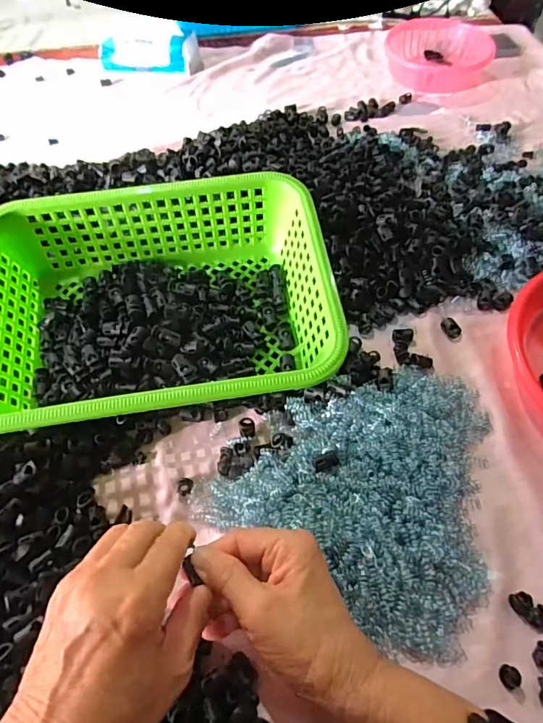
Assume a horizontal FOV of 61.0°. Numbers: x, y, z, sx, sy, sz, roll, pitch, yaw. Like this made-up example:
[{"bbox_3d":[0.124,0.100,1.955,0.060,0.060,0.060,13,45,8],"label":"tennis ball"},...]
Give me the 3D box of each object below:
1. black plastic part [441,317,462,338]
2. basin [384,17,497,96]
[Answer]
[{"bbox_3d":[0.179,-0.034,0.458,0.016,0.006,0.024,-18,55,-10],"label":"black plastic part"},{"bbox_3d":[0.284,-0.522,0.783,0.165,0.052,0.170,-1,54,2],"label":"basin"}]

